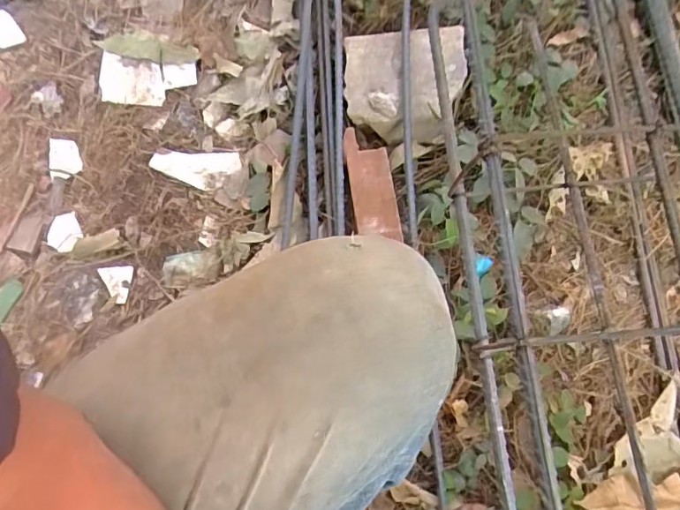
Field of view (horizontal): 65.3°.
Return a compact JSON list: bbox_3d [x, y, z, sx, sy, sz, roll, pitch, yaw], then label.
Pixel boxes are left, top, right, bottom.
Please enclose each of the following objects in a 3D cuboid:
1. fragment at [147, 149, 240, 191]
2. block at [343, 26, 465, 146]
[{"bbox_3d":[-0.193,-0.116,0.708,0.113,0.014,0.057,-5,70,-2],"label":"fragment"},{"bbox_3d":[0.088,-0.232,0.724,0.159,0.054,0.171,1,71,-3],"label":"block"}]

